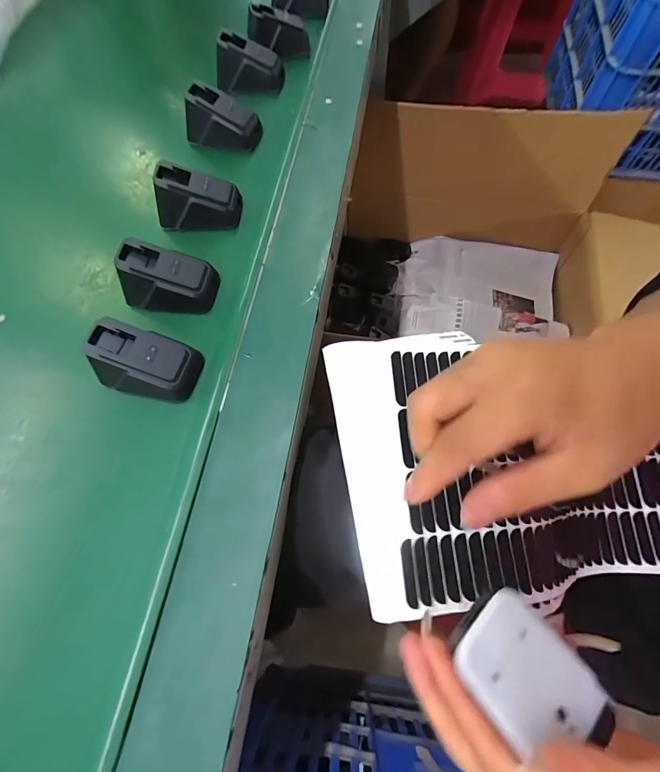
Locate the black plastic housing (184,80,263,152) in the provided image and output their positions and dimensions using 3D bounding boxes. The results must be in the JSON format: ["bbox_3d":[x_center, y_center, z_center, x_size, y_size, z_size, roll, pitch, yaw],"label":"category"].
[{"bbox_3d":[-0.103,-0.259,0.362,0.067,0.039,0.042,10,68,7],"label":"black plastic housing"}]

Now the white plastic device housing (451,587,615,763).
[{"bbox_3d":[0.084,0.121,0.158,0.043,0.018,0.066,-41,71,-13],"label":"white plastic device housing"}]

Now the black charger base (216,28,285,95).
[{"bbox_3d":[-0.087,-0.343,0.402,0.071,0.044,0.035,25,70,12],"label":"black charger base"}]

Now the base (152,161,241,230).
[{"bbox_3d":[-0.114,-0.160,0.319,0.065,0.039,0.034,3,67,4],"label":"base"}]

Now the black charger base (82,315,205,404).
[{"bbox_3d":[-0.127,-0.015,0.256,0.062,0.038,0.042,10,68,7],"label":"black charger base"}]

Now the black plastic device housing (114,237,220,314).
[{"bbox_3d":[-0.123,-0.081,0.283,0.062,0.036,0.042,3,67,4],"label":"black plastic device housing"}]

